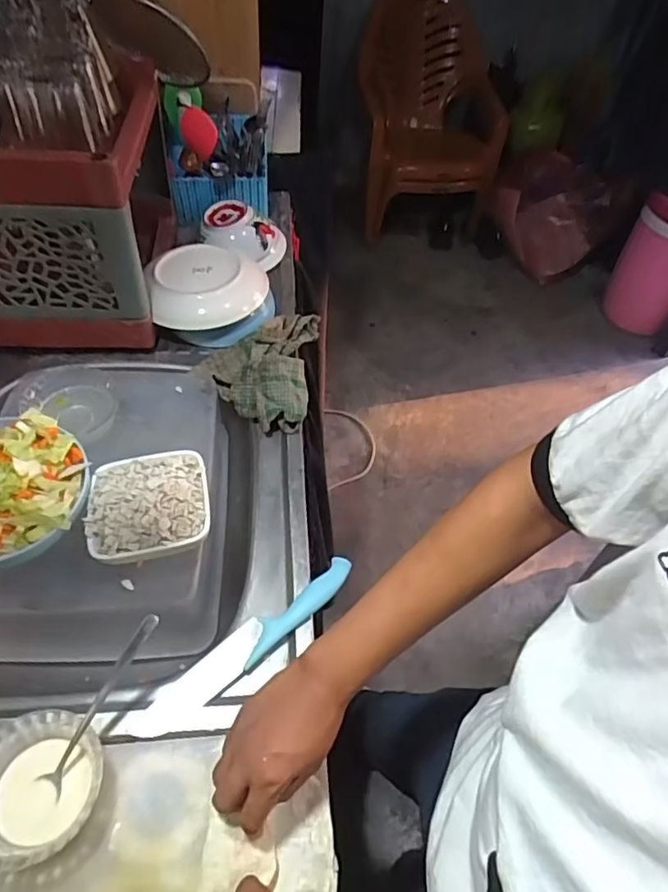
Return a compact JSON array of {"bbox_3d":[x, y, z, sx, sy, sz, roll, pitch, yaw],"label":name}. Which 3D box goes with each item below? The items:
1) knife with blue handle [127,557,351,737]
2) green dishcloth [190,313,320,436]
[{"bbox_3d":[-0.085,0.198,0.571,0.254,0.027,0.042,-32,60,-27],"label":"knife with blue handle"},{"bbox_3d":[-0.111,-0.121,0.794,0.158,0.049,0.206,6,51,0],"label":"green dishcloth"}]

